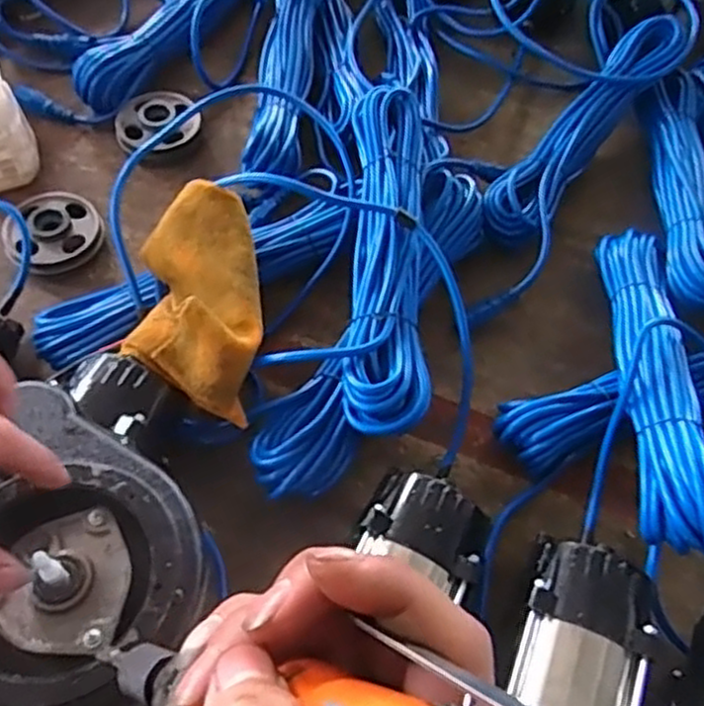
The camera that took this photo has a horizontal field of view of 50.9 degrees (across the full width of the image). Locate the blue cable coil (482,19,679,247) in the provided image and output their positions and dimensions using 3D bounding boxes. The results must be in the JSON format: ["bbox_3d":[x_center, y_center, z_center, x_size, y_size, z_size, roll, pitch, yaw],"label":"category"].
[{"bbox_3d":[0.246,-0.246,0.781,0.077,0.049,0.351,34,63,15],"label":"blue cable coil"}]

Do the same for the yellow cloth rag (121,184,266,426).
[{"bbox_3d":[-0.128,-0.051,0.607,0.108,0.047,0.199,1,59,-4],"label":"yellow cloth rag"}]

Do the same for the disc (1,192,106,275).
[{"bbox_3d":[-0.291,-0.118,0.720,0.090,0.033,0.083,2,59,-3],"label":"disc"}]

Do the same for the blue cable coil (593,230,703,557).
[{"bbox_3d":[0.254,0.013,0.626,0.065,0.064,0.353,9,44,1],"label":"blue cable coil"}]

